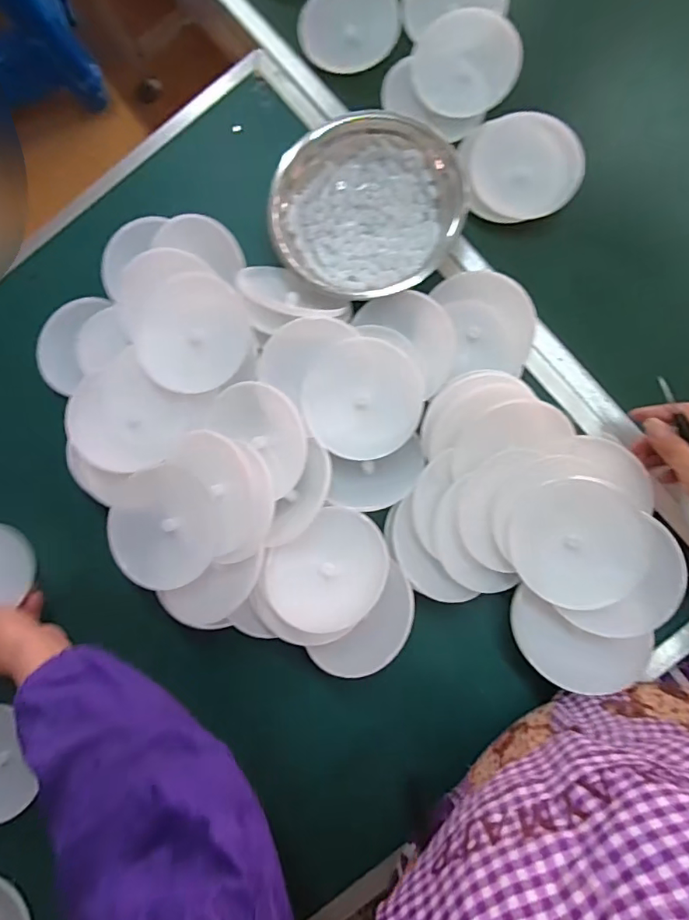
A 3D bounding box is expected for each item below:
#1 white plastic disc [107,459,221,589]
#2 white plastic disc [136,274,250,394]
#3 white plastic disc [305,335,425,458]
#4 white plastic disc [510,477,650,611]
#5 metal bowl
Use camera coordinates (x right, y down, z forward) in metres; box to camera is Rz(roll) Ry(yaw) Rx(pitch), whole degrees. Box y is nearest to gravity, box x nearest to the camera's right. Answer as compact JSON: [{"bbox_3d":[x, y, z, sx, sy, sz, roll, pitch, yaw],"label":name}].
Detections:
[{"bbox_3d":[-0.168,0.062,0.473,0.102,0.015,0.111,-1,84,7],"label":"white plastic disc"},{"bbox_3d":[-0.154,-0.127,0.498,0.123,0.015,0.109,36,89,9],"label":"white plastic disc"},{"bbox_3d":[0.019,-0.058,0.488,0.113,0.007,0.110,-2,98,-10],"label":"white plastic disc"},{"bbox_3d":[0.206,0.072,0.447,0.112,0.013,0.106,-1,84,7],"label":"white plastic disc"},{"bbox_3d":[0.020,-0.249,0.511,0.181,0.072,0.168,-1,84,7],"label":"metal bowl"}]

